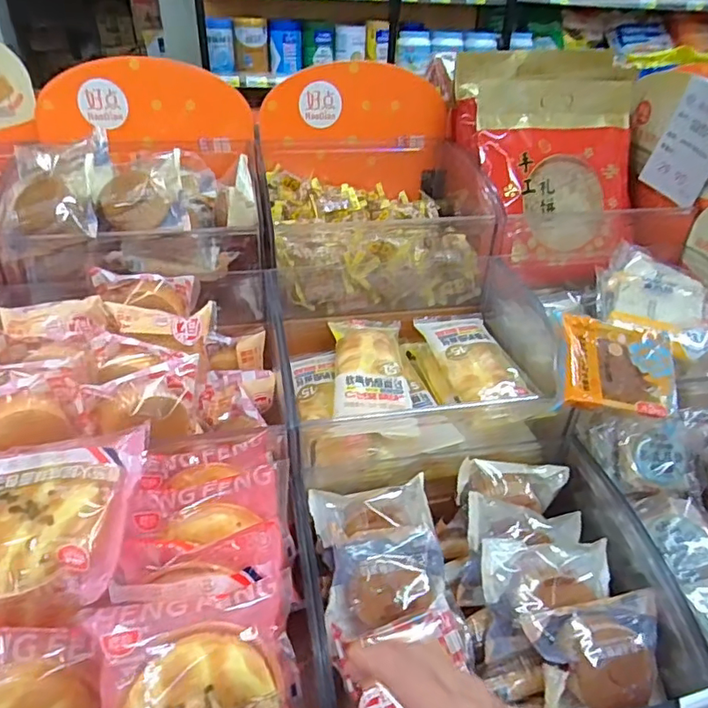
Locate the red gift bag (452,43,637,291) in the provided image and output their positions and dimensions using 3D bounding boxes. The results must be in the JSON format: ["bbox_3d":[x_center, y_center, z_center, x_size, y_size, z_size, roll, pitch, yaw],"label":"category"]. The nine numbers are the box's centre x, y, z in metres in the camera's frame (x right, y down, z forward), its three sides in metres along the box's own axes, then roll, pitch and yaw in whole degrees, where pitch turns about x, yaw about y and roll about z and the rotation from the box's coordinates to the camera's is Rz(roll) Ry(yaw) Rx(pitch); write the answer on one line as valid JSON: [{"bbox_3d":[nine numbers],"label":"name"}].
[{"bbox_3d":[0.312,-0.287,0.810,0.282,0.345,0.095,-5,1,-14],"label":"red gift bag"}]

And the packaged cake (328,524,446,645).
[{"bbox_3d":[0.027,0.202,0.495,0.113,0.043,0.078,-10,36,-17],"label":"packaged cake"}]

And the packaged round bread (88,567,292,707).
[{"bbox_3d":[-0.102,0.227,0.366,0.130,0.029,0.125,3,75,-11],"label":"packaged round bread"}]

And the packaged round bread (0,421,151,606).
[{"bbox_3d":[-0.230,0.114,0.392,0.140,0.047,0.133,0,49,-12],"label":"packaged round bread"}]

